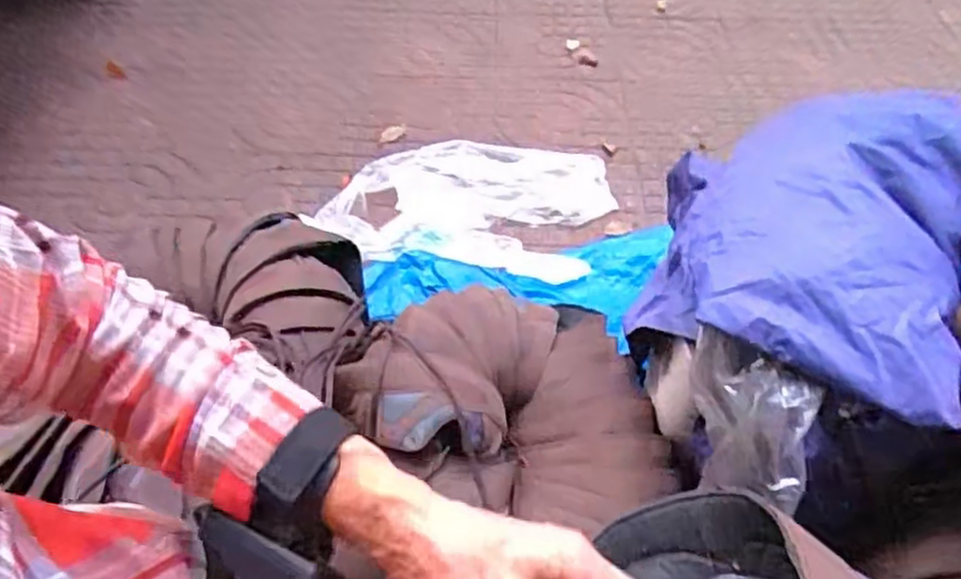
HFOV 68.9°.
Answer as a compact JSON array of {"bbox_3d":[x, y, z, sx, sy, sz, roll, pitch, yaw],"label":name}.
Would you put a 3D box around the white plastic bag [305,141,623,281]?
[{"bbox_3d":[-0.018,-0.138,1.124,0.460,0.046,0.263,4,53,2],"label":"white plastic bag"}]

